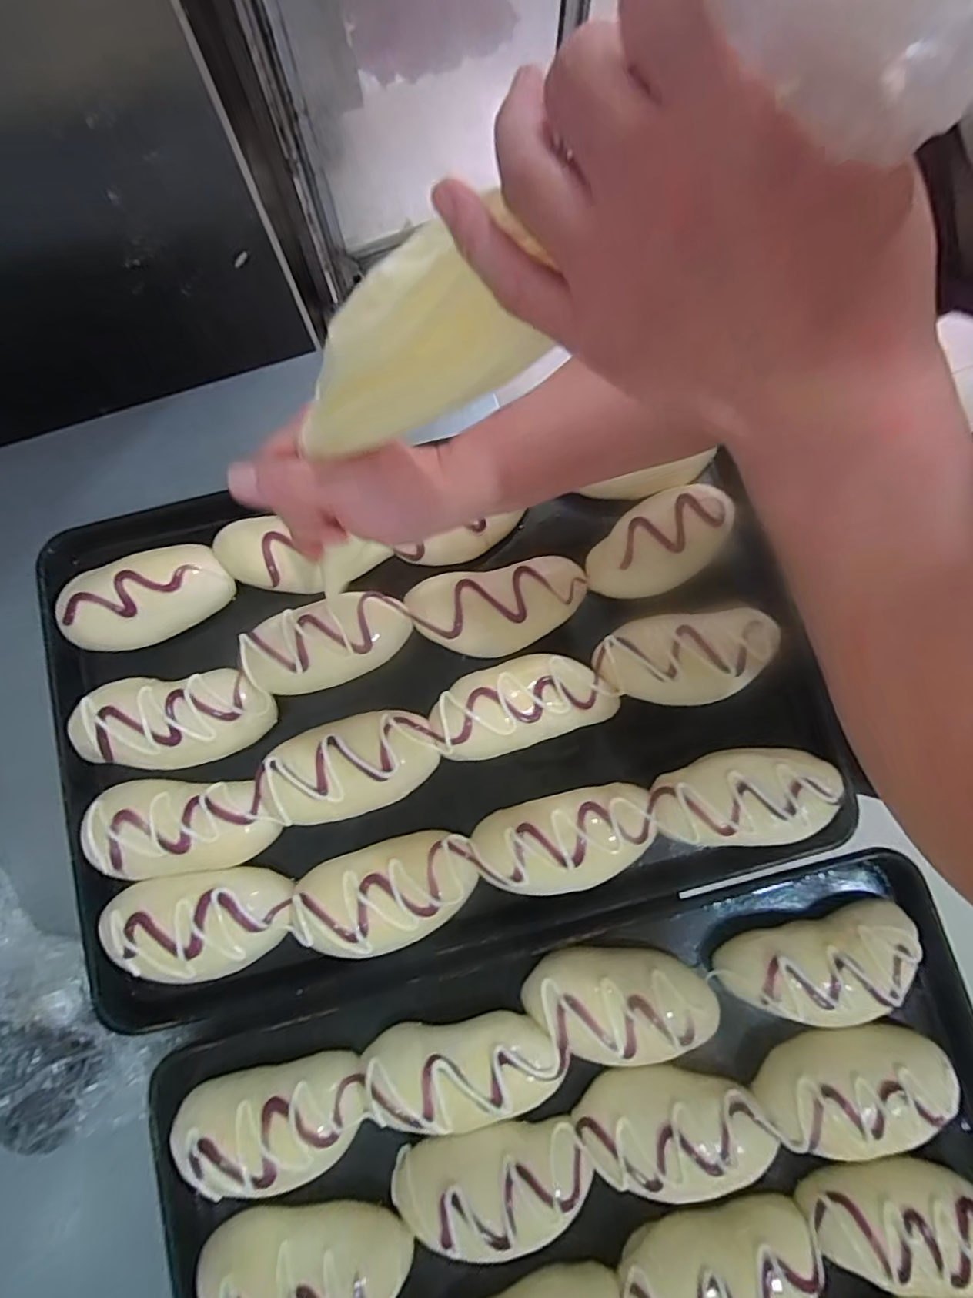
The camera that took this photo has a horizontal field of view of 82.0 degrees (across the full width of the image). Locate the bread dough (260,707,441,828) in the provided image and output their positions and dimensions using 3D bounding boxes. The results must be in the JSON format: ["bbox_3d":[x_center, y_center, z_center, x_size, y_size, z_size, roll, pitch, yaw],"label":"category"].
[{"bbox_3d":[-0.105,0.090,0.437,0.130,0.034,0.073,-14,81,-2],"label":"bread dough"}]

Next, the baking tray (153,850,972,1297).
[{"bbox_3d":[0.094,0.406,0.396,0.596,0.049,0.400,-16,81,-3],"label":"baking tray"}]

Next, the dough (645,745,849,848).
[{"bbox_3d":[0.202,0.114,0.433,0.143,0.032,0.071,-2,81,0],"label":"dough"}]

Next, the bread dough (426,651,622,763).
[{"bbox_3d":[0.028,0.042,0.450,0.146,0.032,0.070,-18,81,-3],"label":"bread dough"}]

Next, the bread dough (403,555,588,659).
[{"bbox_3d":[0.011,-0.035,0.467,0.146,0.031,0.071,-10,81,-2],"label":"bread dough"}]

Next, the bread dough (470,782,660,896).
[{"bbox_3d":[0.062,0.148,0.427,0.139,0.030,0.069,-15,81,-2],"label":"bread dough"}]

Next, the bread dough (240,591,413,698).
[{"bbox_3d":[-0.130,-0.008,0.455,0.132,0.035,0.067,-22,82,-4],"label":"bread dough"}]

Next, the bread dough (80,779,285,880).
[{"bbox_3d":[-0.238,0.136,0.429,0.141,0.030,0.070,-5,81,-1],"label":"bread dough"}]

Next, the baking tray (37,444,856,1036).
[{"bbox_3d":[-0.044,0.033,0.463,0.589,0.064,0.390,-14,81,-2],"label":"baking tray"}]

